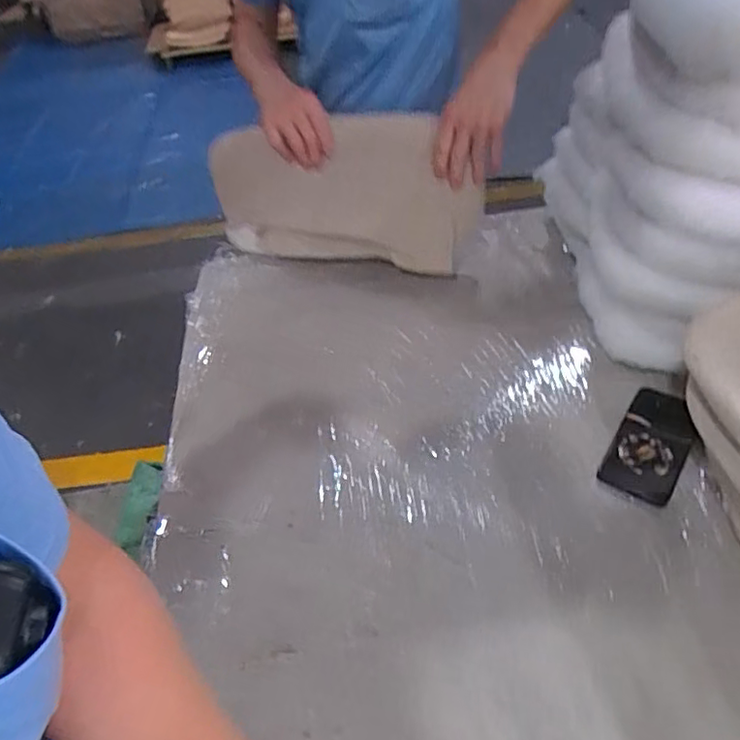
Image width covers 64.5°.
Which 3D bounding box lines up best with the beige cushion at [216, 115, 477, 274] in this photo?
[{"bbox_3d":[-0.052,-0.283,0.941,0.439,0.264,0.071,5,46,11],"label":"beige cushion"}]

